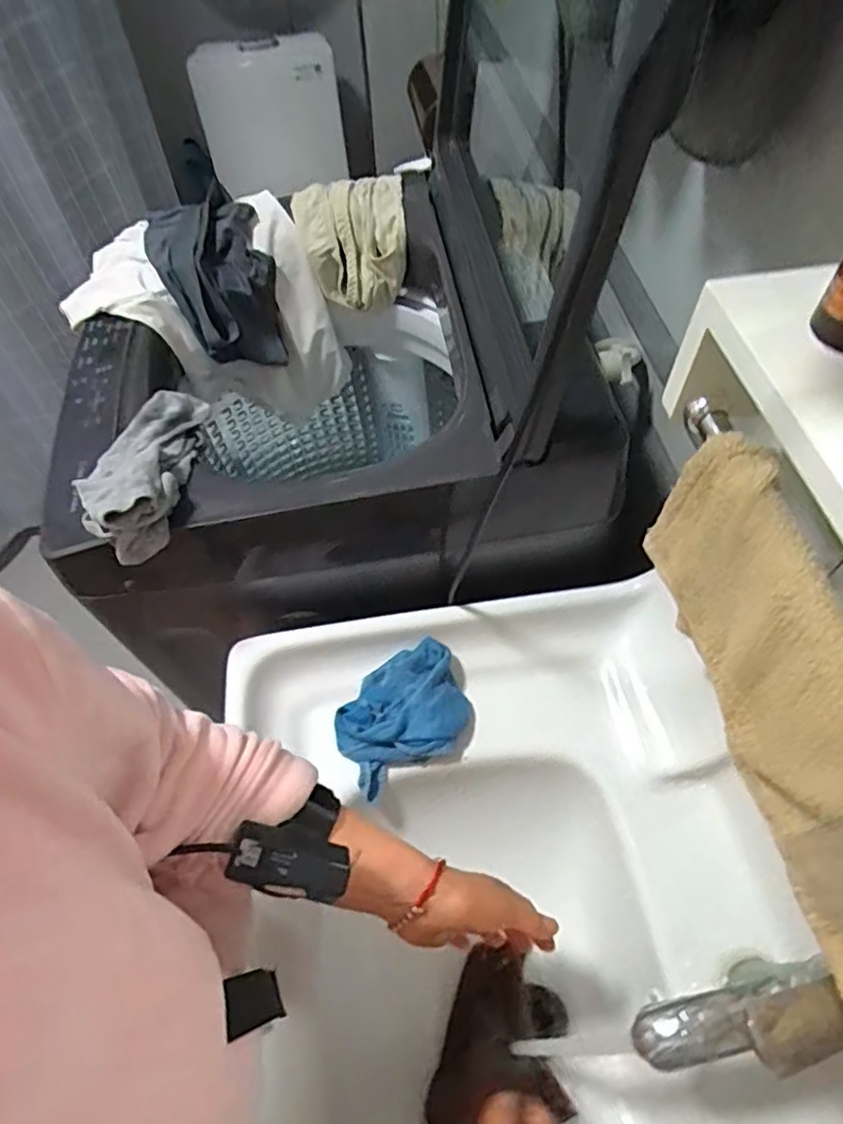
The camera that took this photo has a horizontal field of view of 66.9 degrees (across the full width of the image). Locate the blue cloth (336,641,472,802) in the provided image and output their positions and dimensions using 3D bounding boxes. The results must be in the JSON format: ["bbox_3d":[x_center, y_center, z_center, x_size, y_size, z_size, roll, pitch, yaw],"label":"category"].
[{"bbox_3d":[-0.019,0.146,0.620,0.132,0.040,0.107,-23,59,-12],"label":"blue cloth"}]

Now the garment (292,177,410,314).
[{"bbox_3d":[-0.096,-0.435,0.879,0.149,0.123,0.110,-3,57,1],"label":"garment"}]

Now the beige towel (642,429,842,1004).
[{"bbox_3d":[0.211,0.092,0.361,0.032,0.132,0.326,-9,57,-3],"label":"beige towel"}]

